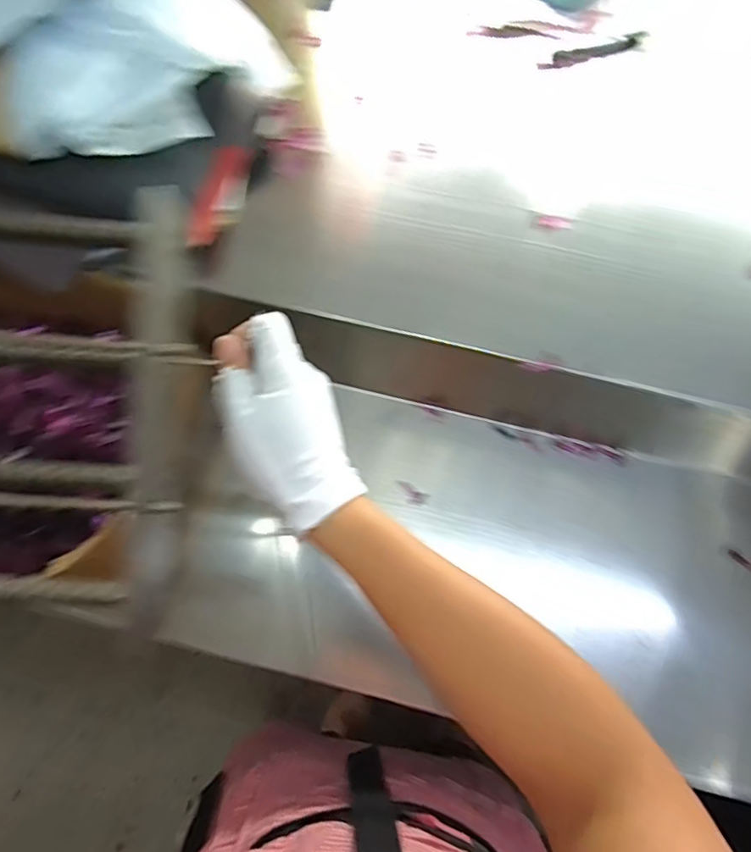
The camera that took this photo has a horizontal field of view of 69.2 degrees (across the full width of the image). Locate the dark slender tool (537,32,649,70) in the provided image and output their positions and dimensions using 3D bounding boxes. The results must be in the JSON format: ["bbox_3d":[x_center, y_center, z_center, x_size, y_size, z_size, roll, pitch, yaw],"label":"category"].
[{"bbox_3d":[0.247,-0.417,0.607,0.130,0.020,0.016,-18,71,-8],"label":"dark slender tool"}]

